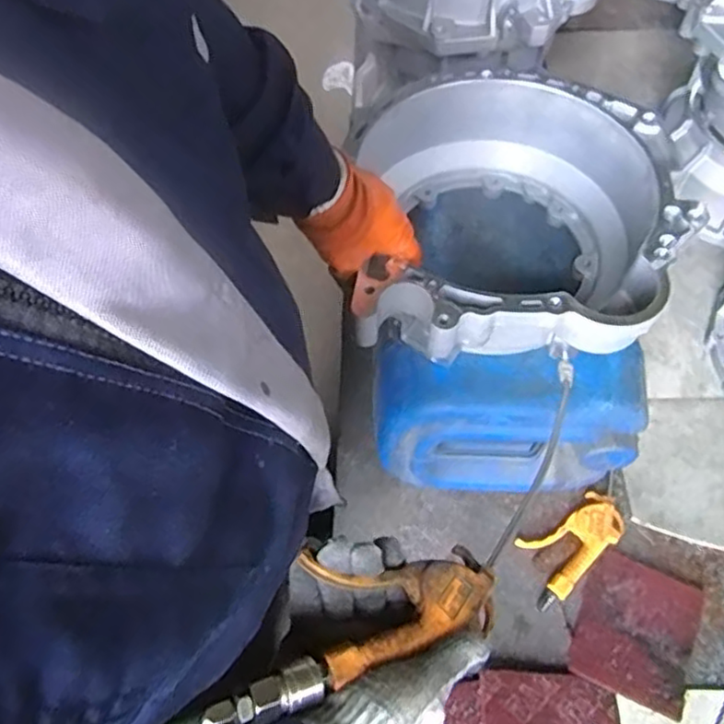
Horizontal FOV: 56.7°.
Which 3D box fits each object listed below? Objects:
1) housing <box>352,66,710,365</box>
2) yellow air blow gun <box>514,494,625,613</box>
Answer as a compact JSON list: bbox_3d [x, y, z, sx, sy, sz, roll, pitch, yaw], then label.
[{"bbox_3d":[0.155,-0.147,0.695,0.294,0.123,0.347,-1,60,1],"label":"housing"},{"bbox_3d":[0.257,0.225,0.819,0.146,0.021,0.081,-28,64,-14],"label":"yellow air blow gun"}]

